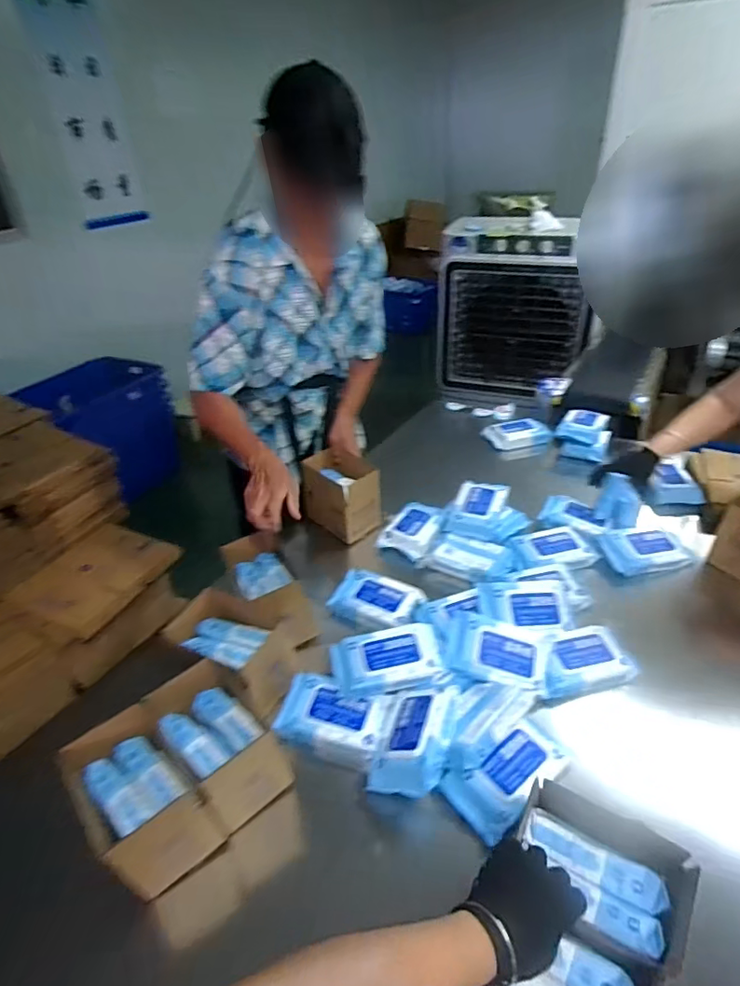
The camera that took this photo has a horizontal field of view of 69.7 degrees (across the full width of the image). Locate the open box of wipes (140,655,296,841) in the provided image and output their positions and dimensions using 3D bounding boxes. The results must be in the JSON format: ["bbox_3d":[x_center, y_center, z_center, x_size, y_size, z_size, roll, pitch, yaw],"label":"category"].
[{"bbox_3d":[-0.210,0.349,0.744,0.126,0.136,0.165,-31,43,-34],"label":"open box of wipes"}]

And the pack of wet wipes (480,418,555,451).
[{"bbox_3d":[0.425,-0.173,1.546,0.202,0.045,0.099,-3,34,0],"label":"pack of wet wipes"}]

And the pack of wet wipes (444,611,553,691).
[{"bbox_3d":[0.213,0.262,0.875,0.173,0.041,0.112,12,56,6],"label":"pack of wet wipes"}]

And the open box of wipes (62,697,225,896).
[{"bbox_3d":[-0.293,0.407,0.690,0.168,0.150,0.118,26,44,36],"label":"open box of wipes"}]

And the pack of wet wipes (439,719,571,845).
[{"bbox_3d":[0.202,0.403,0.760,0.183,0.035,0.096,-25,40,-28],"label":"pack of wet wipes"}]

